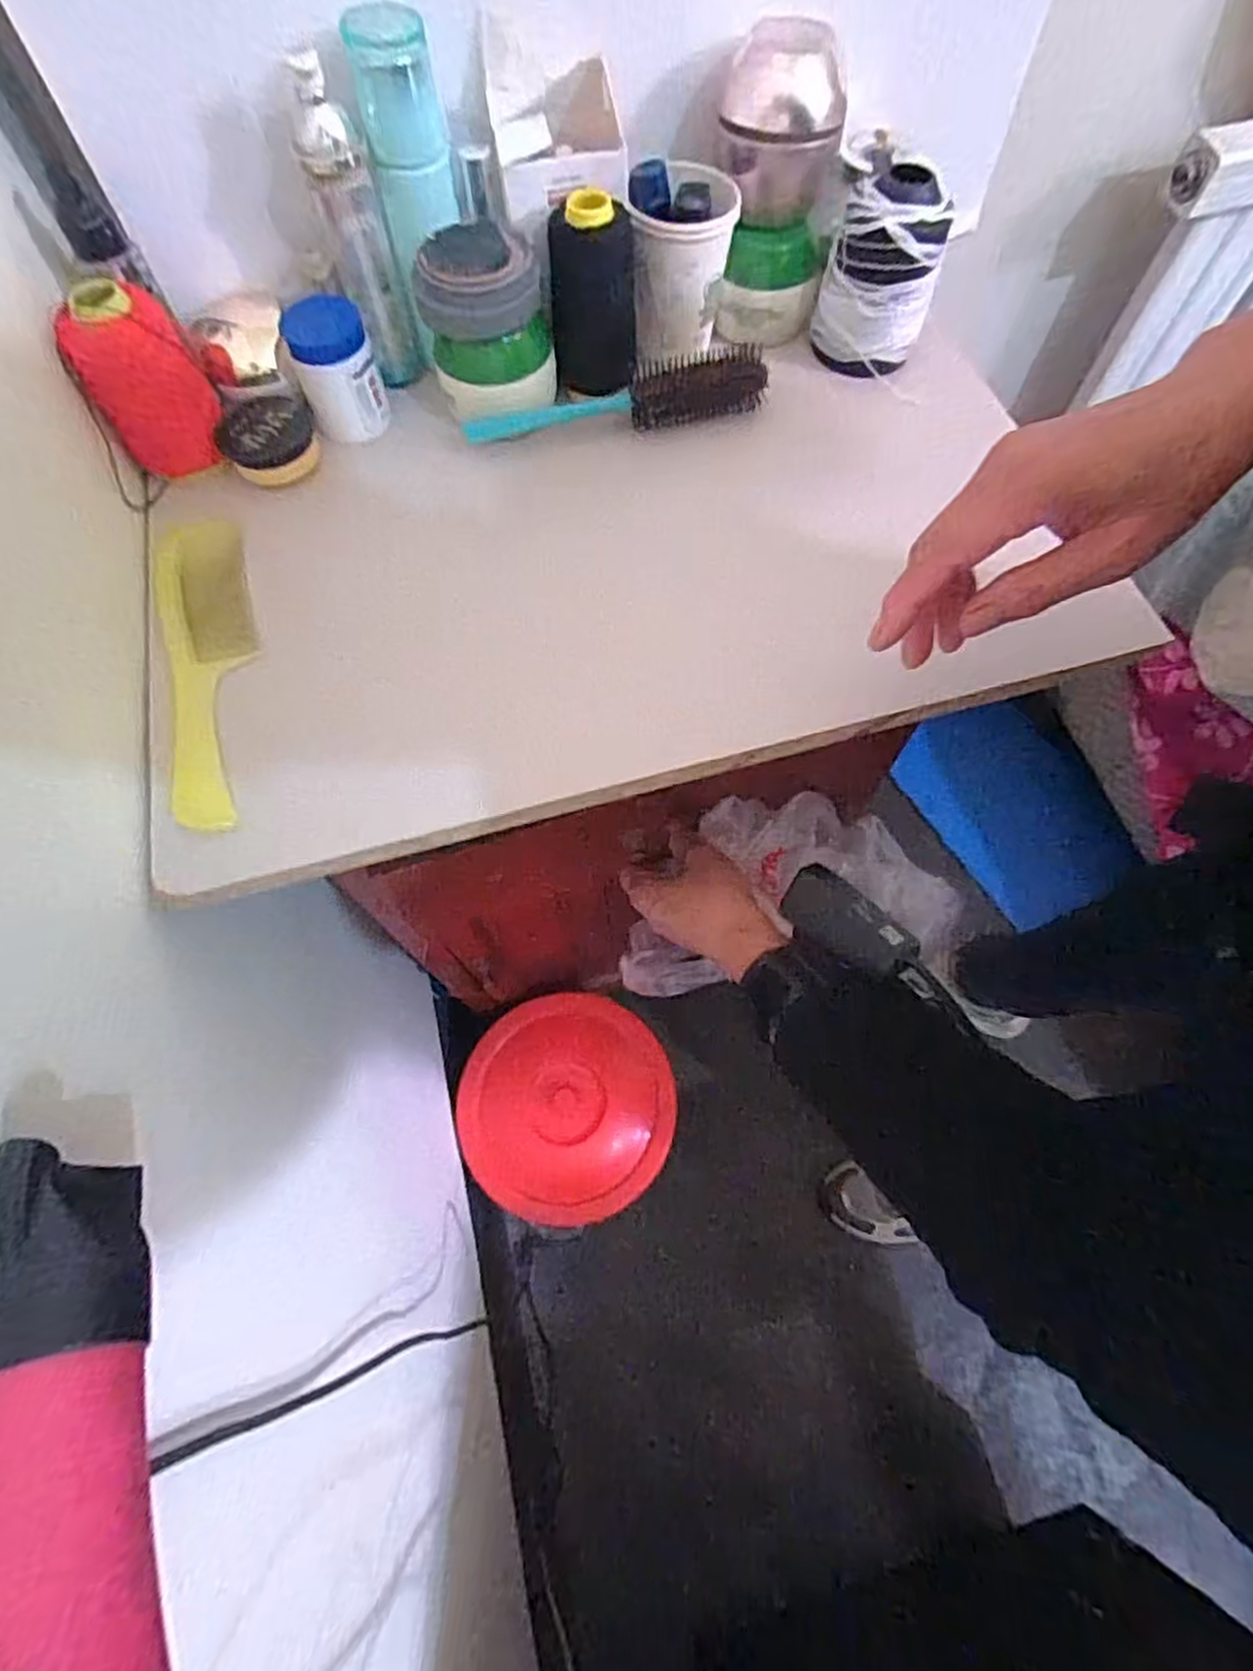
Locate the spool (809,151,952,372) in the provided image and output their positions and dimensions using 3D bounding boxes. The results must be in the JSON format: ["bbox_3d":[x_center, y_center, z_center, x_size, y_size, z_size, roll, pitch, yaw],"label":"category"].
[{"bbox_3d":[0.164,-0.359,0.466,0.052,0.103,0.056,-1,66,1],"label":"spool"}]

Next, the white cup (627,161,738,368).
[{"bbox_3d":[0.036,-0.381,0.479,0.066,0.092,0.072,0,66,2],"label":"white cup"}]

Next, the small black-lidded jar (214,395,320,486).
[{"bbox_3d":[-0.228,-0.255,0.458,0.054,0.024,0.055,-2,66,1],"label":"small black-lidded jar"}]

